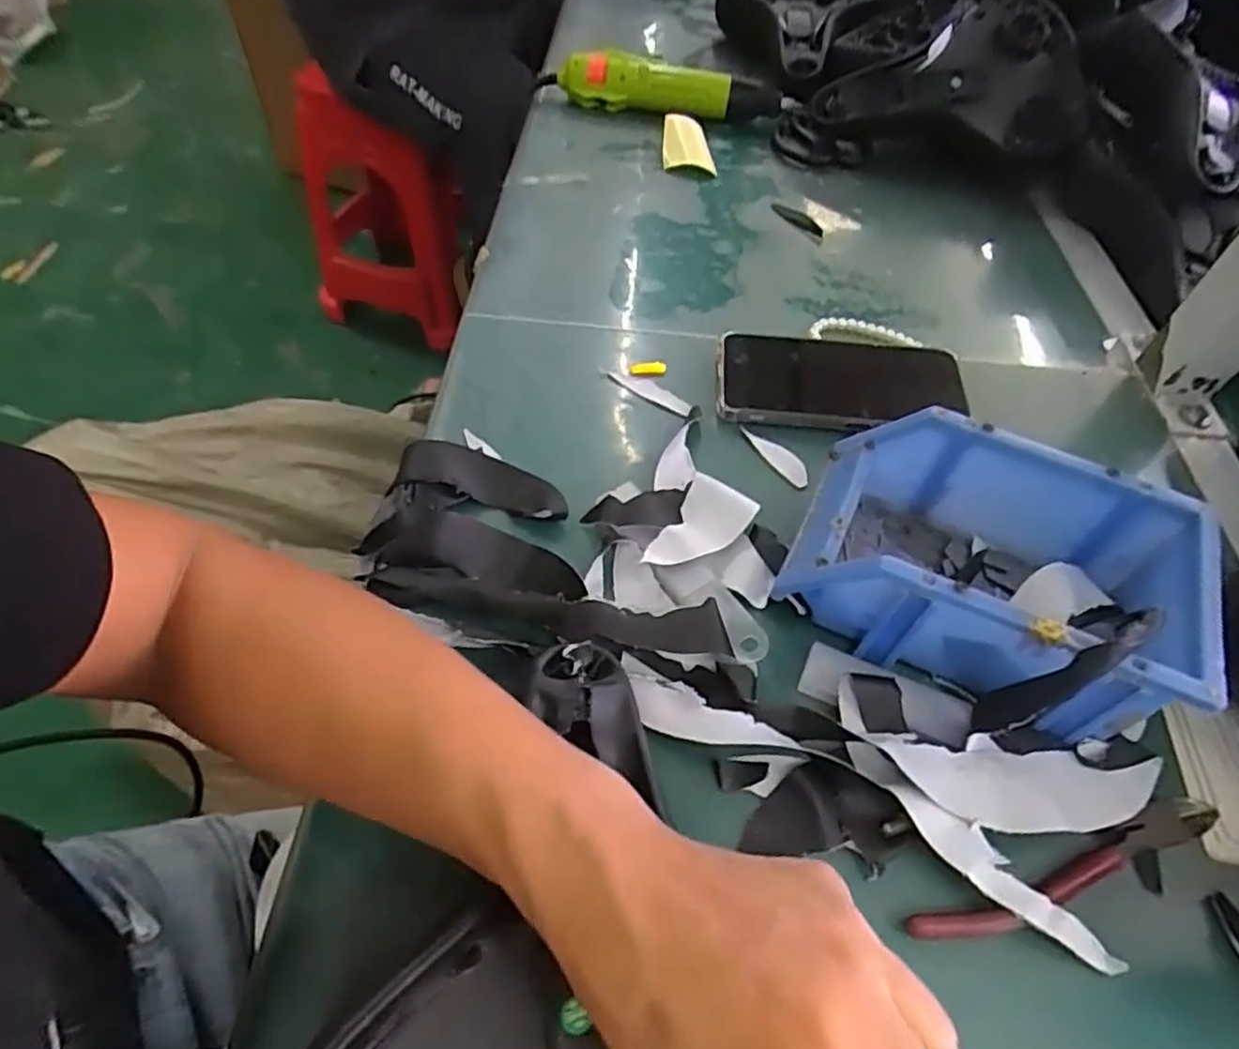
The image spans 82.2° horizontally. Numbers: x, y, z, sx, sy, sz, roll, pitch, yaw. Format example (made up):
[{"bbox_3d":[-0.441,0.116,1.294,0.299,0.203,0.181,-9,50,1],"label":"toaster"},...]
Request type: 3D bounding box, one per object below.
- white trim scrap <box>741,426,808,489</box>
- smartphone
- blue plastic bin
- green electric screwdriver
[{"bbox_3d":[0.099,-0.045,0.451,0.015,0.007,0.057,-31,61,-25],"label":"white trim scrap"},{"bbox_3d":[0.151,-0.099,0.485,0.163,0.014,0.085,7,55,4],"label":"smartphone"},{"bbox_3d":[0.184,0.020,0.362,0.179,0.074,0.126,22,54,12],"label":"blue plastic bin"},{"bbox_3d":[0.043,-0.462,0.741,0.257,0.049,0.048,6,53,0],"label":"green electric screwdriver"}]

